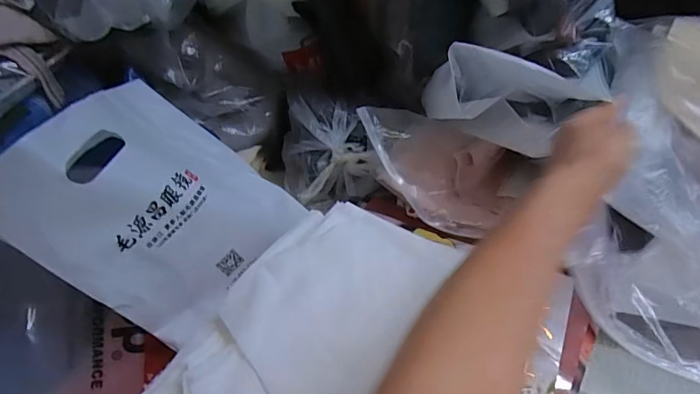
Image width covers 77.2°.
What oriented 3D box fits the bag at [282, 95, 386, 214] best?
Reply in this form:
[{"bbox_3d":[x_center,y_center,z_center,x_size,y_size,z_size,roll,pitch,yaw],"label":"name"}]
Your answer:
[{"bbox_3d":[-0.029,-0.059,0.598,0.138,0.097,0.121,-1,50,4],"label":"bag"}]

